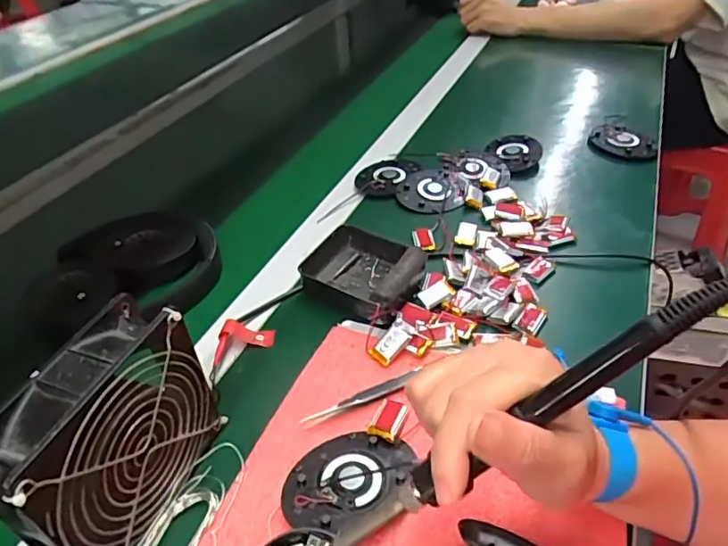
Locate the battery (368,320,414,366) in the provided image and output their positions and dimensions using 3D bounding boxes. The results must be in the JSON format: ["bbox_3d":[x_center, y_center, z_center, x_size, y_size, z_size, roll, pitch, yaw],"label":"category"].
[{"bbox_3d":[0.021,0.054,0.416,0.018,0.005,0.034,39,79,24],"label":"battery"}]

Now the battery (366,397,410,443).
[{"bbox_3d":[0.017,0.100,0.368,0.020,0.006,0.032,14,44,20],"label":"battery"}]

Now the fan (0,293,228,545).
[{"bbox_3d":[-0.143,0.096,0.307,0.043,0.116,0.126,12,43,18],"label":"fan"}]

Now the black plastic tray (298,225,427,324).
[{"bbox_3d":[-0.002,-0.001,0.481,0.101,0.034,0.092,15,44,21],"label":"black plastic tray"}]

